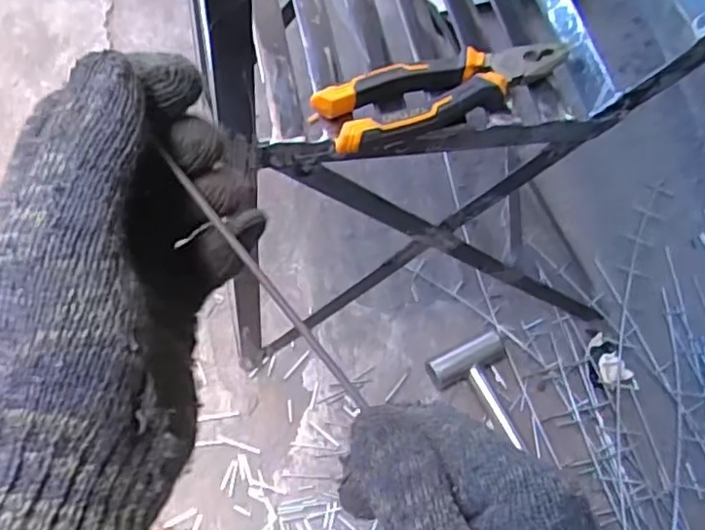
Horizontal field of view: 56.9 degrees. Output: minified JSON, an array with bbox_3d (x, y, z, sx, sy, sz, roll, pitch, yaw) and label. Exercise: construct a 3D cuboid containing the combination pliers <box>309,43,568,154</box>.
[{"bbox_3d":[0.067,-0.125,0.453,0.187,0.025,0.054,-23,70,-15],"label":"combination pliers"}]

